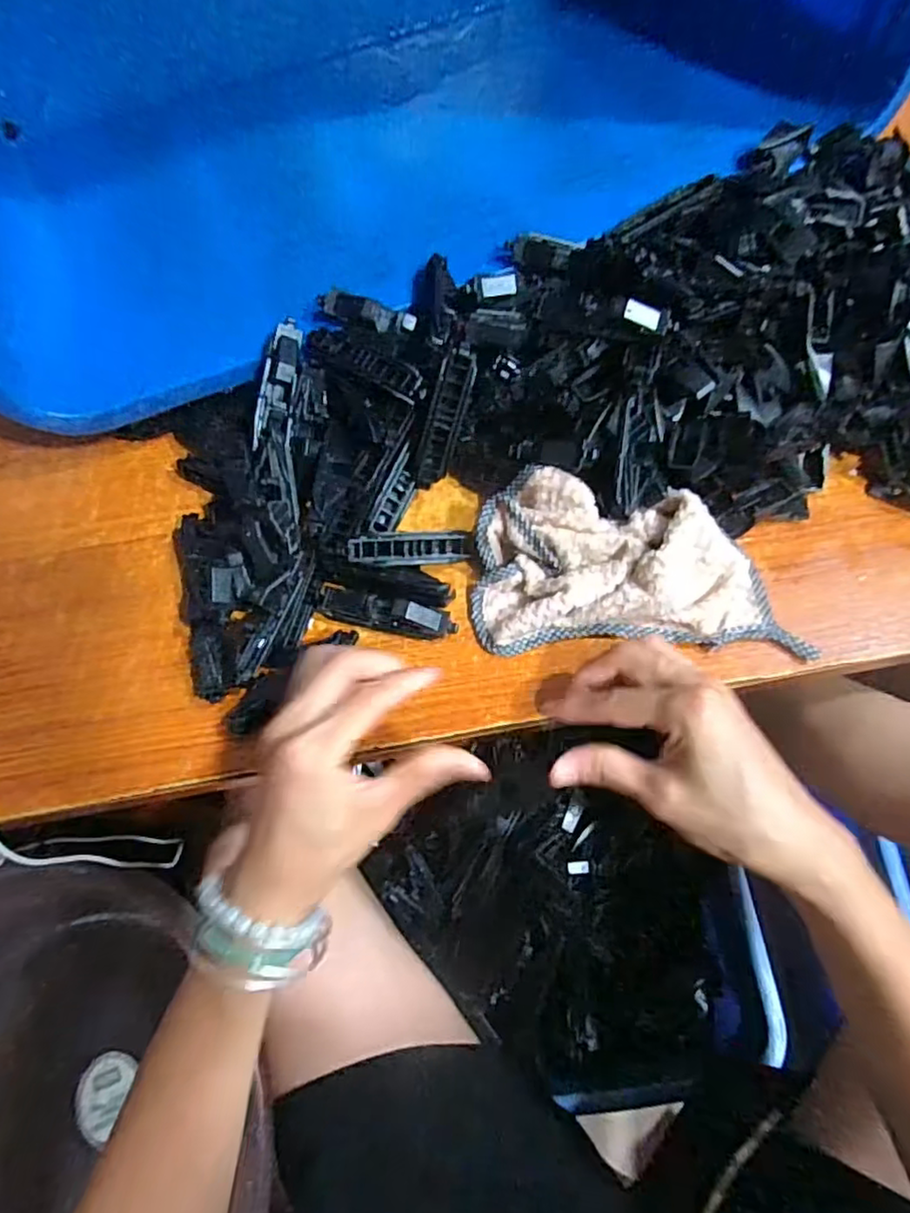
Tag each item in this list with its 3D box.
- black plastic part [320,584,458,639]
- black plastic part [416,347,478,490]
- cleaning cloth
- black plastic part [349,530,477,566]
[{"bbox_3d":[-0.040,0.004,0.365,0.079,0.015,0.019,16,71,7],"label":"black plastic part"},{"bbox_3d":[-0.006,-0.108,0.368,0.018,0.007,0.075,21,110,8],"label":"black plastic part"},{"bbox_3d":[0.102,-0.018,0.358,0.178,0.040,0.093,7,70,4],"label":"cleaning cloth"},{"bbox_3d":[-0.024,-0.034,0.374,0.074,0.010,0.017,-4,69,-16],"label":"black plastic part"}]

